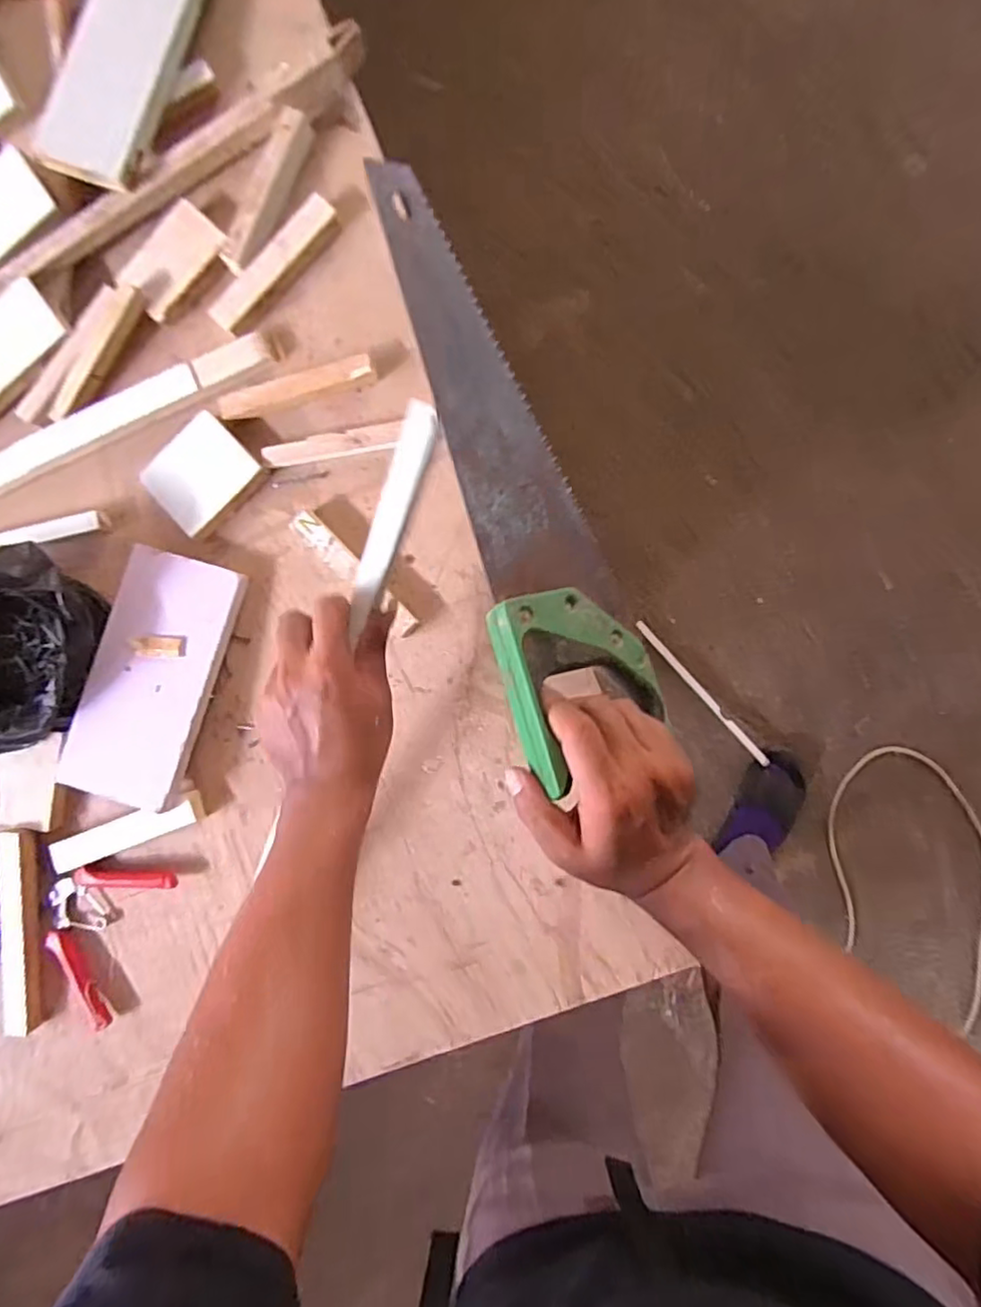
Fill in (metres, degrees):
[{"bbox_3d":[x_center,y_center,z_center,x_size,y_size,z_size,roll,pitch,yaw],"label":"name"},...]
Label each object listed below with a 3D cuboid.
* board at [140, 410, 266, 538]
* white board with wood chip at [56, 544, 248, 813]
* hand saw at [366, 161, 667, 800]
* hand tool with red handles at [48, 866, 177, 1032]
[{"bbox_3d":[-0.261,-0.161,0.567,0.088,0.016,0.076,-44,85,3],"label":"board"},{"bbox_3d":[-0.301,0.022,0.561,0.102,0.030,0.221,18,92,1],"label":"white board with wood chip"},{"bbox_3d":[0.015,-0.122,0.417,0.116,0.026,0.395,-17,86,-35],"label":"hand saw"},{"bbox_3d":[-0.364,0.255,0.577,0.098,0.011,0.158,27,92,6],"label":"hand tool with red handles"}]

